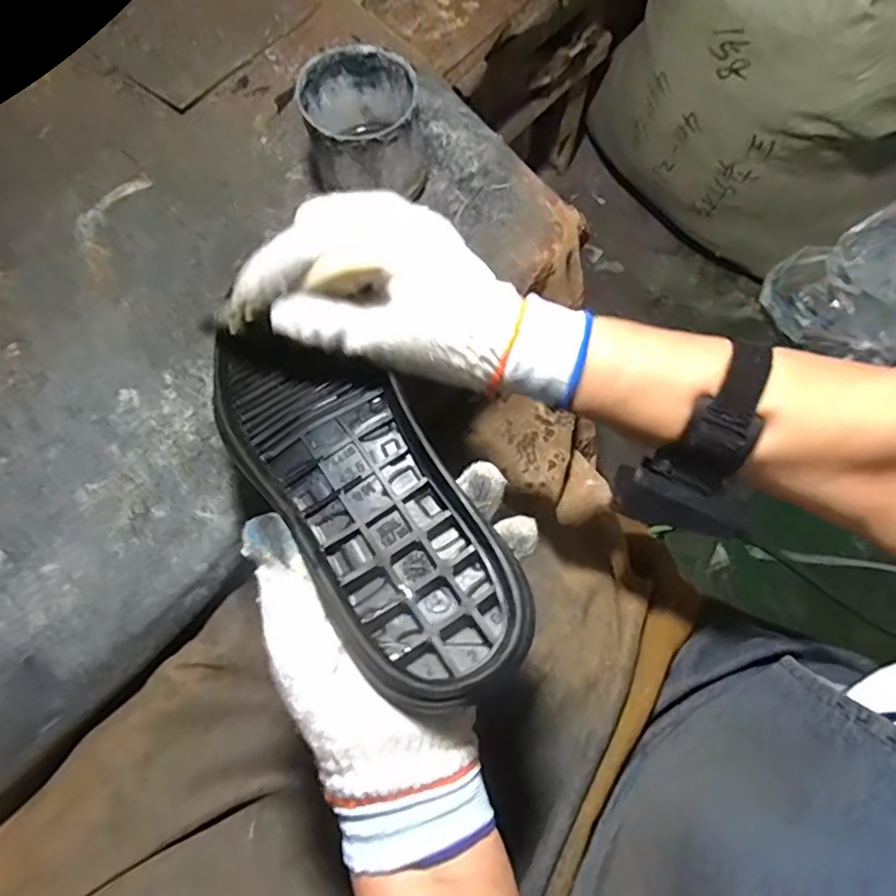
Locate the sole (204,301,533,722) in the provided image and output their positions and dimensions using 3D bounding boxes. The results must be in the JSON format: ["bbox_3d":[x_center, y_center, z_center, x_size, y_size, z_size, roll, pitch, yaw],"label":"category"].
[{"bbox_3d":[-0.050,0.011,0.308,0.082,0.030,0.247,-35,62,-12],"label":"sole"}]

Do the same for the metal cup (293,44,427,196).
[{"bbox_3d":[-0.064,-0.247,0.477,0.084,0.083,0.096,-21,71,-5],"label":"metal cup"}]

